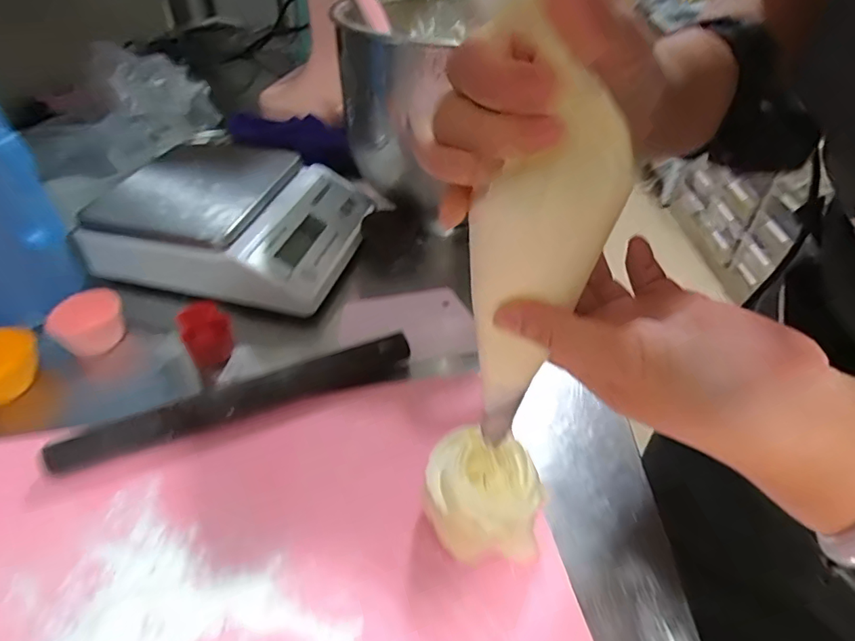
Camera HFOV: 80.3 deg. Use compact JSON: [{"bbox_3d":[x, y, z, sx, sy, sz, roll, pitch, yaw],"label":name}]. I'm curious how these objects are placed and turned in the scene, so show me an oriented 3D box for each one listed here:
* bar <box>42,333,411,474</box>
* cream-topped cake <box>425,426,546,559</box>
[{"bbox_3d":[-0.137,0.060,0.385,0.261,0.022,0.026,-17,47,-18],"label":"bar"},{"bbox_3d":[0.032,0.110,0.311,0.068,0.048,0.072,1,44,-1],"label":"cream-topped cake"}]

